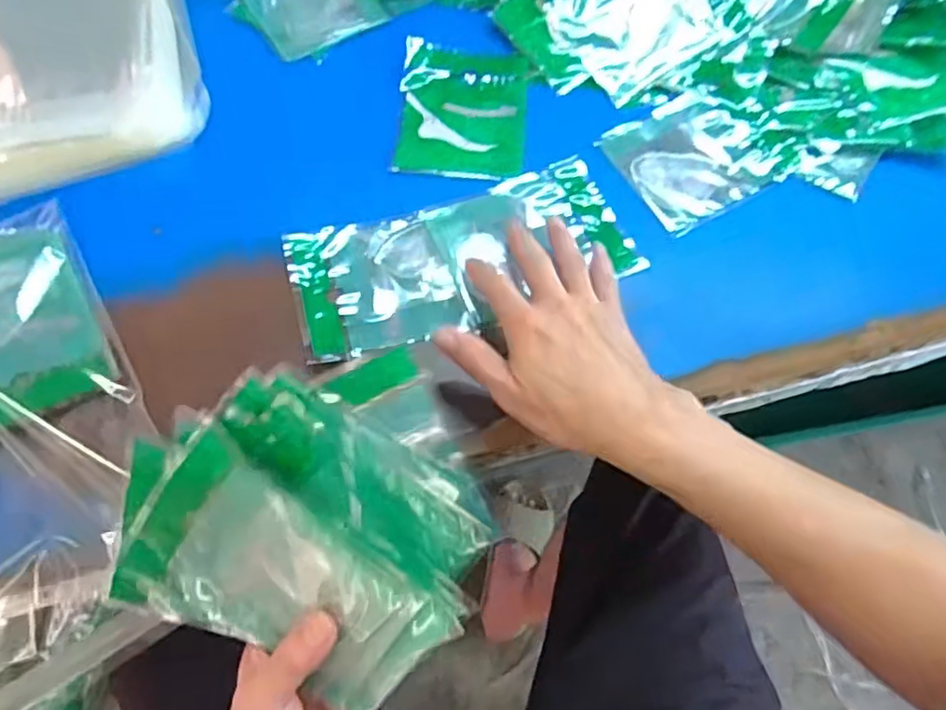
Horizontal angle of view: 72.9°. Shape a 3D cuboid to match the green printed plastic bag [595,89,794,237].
[{"bbox_3d":[0.182,-0.164,0.517,0.136,0.010,0.107,-29,69,-13],"label":"green printed plastic bag"}]

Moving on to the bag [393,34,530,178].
[{"bbox_3d":[-0.008,-0.202,0.528,0.103,0.007,0.132,5,66,1],"label":"bag"}]

